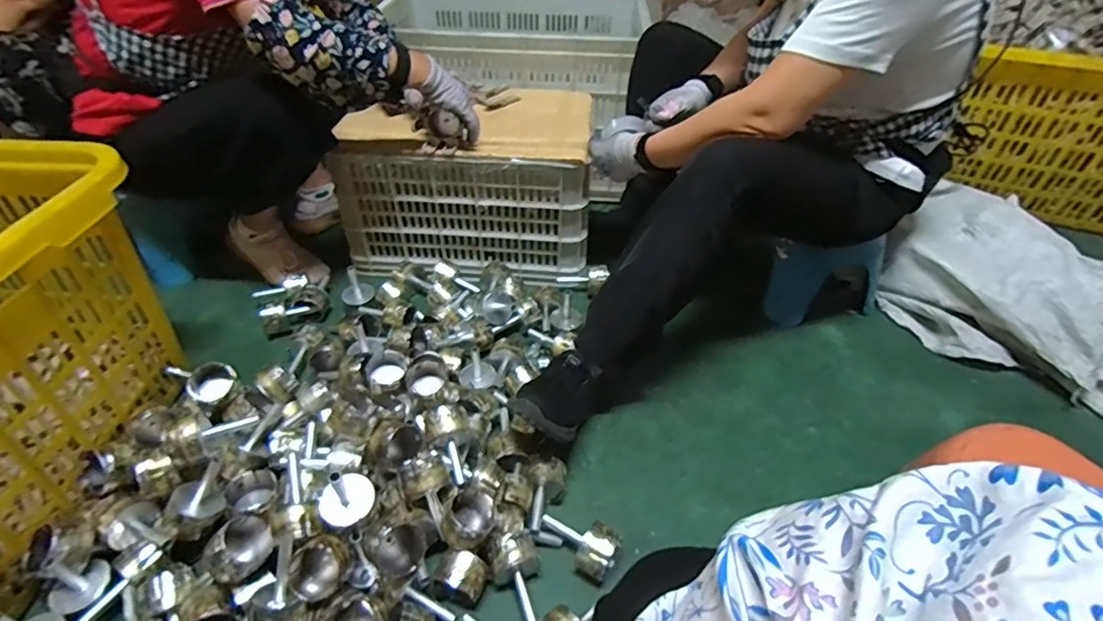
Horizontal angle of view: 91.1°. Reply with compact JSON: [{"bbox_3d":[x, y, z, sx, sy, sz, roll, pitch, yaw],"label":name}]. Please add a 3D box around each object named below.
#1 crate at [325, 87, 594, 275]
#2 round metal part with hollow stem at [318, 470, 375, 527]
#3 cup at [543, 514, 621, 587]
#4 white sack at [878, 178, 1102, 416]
[{"bbox_3d":[-0.177,-0.295,1.188,0.505,0.260,0.349,2,42,0],"label":"crate"},{"bbox_3d":[-0.242,0.203,0.624,0.061,0.077,0.051,-24,48,-26],"label":"round metal part with hollow stem"},{"bbox_3d":[0.034,0.304,0.717,0.107,0.048,0.055,23,46,22],"label":"cup"},{"bbox_3d":[0.949,0.019,0.964,0.272,0.185,0.667,-31,51,-31],"label":"white sack"}]

